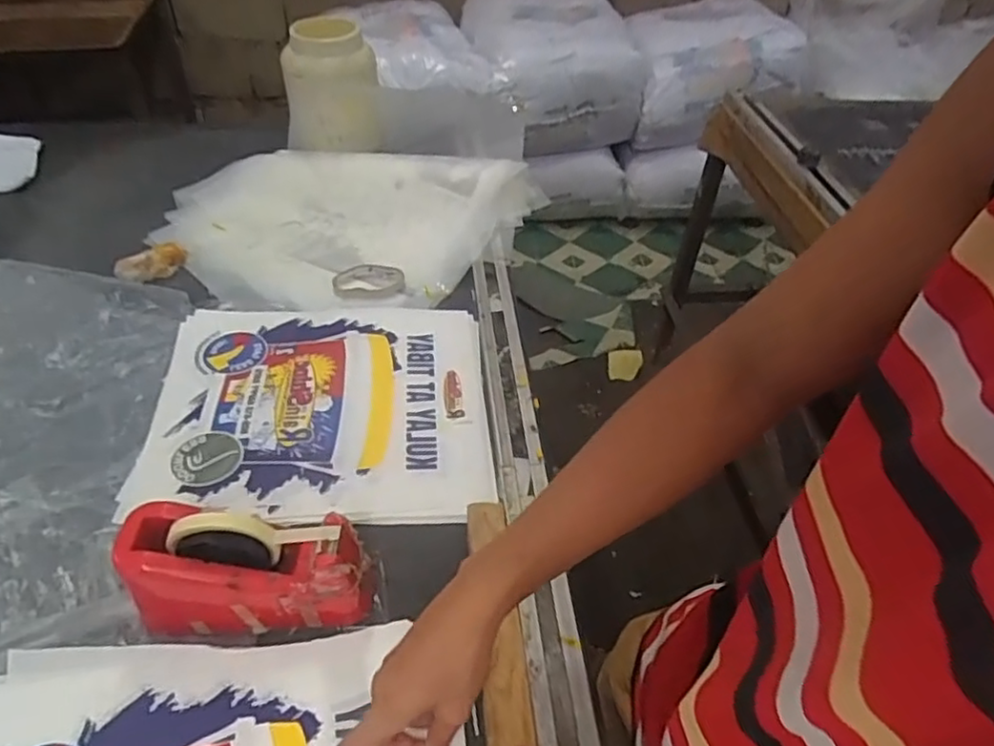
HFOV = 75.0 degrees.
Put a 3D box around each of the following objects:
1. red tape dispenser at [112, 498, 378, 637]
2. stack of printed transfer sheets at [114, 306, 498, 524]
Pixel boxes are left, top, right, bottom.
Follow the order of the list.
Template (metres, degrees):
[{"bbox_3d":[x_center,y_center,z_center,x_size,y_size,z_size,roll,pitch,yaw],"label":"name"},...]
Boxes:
[{"bbox_3d":[-0.217,0.170,0.567,0.207,0.109,0.072,3,45,0],"label":"red tape dispenser"},{"bbox_3d":[-0.207,0.025,0.773,0.379,0.018,0.334,-2,44,-2],"label":"stack of printed transfer sheets"}]

